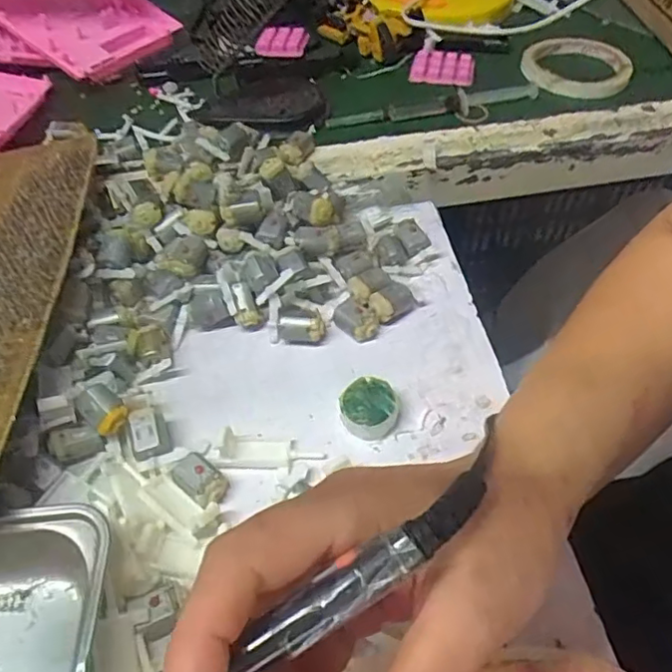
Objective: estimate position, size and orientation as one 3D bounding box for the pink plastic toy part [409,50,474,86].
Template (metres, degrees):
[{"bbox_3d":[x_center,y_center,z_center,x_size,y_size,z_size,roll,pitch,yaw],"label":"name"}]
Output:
[{"bbox_3d":[0.104,-0.260,0.582,0.059,0.014,0.043,15,54,13],"label":"pink plastic toy part"}]

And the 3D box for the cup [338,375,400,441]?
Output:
[{"bbox_3d":[0.018,0.042,0.347,0.032,0.017,0.031,0,52,1],"label":"cup"}]

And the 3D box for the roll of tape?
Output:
[{"bbox_3d":[0.228,-0.256,0.575,0.101,0.017,0.100,0,52,1],"label":"roll of tape"}]

